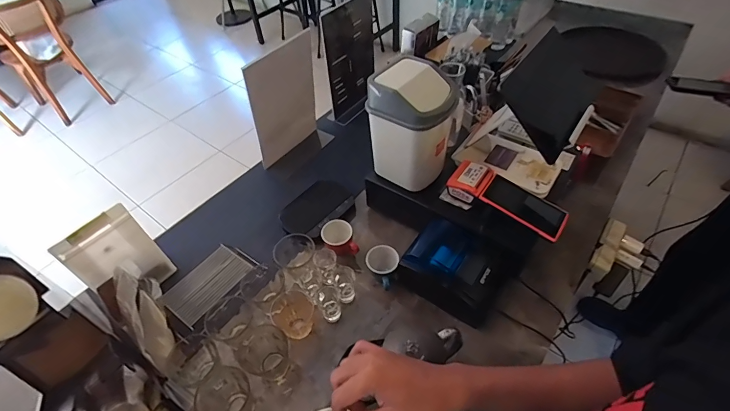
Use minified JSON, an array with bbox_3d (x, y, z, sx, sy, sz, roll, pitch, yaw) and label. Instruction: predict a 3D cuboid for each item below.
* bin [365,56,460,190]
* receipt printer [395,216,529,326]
[{"bbox_3d":[0.081,-0.147,0.713,0.144,0.213,0.131,21,53,21],"label":"bin"},{"bbox_3d":[0.168,0.119,0.692,0.196,0.113,0.133,26,55,24],"label":"receipt printer"}]

